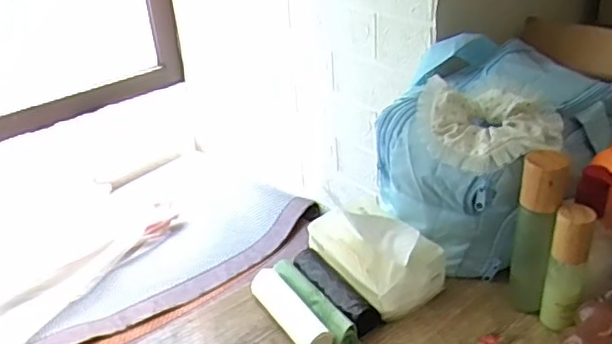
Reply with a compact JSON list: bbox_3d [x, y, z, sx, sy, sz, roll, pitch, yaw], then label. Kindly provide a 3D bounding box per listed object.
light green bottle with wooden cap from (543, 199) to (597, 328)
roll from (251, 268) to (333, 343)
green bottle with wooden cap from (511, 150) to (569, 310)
[{"bbox_3d":[0.254,0.098,0.600,0.033,0.138,0.030,10,32,24],"label":"light green bottle with wooden cap"},{"bbox_3d":[-0.019,0.149,0.661,0.031,0.025,0.131,-20,32,-25],"label":"roll"},{"bbox_3d":[0.233,0.067,0.621,0.038,0.184,0.031,7,31,20],"label":"green bottle with wooden cap"}]

